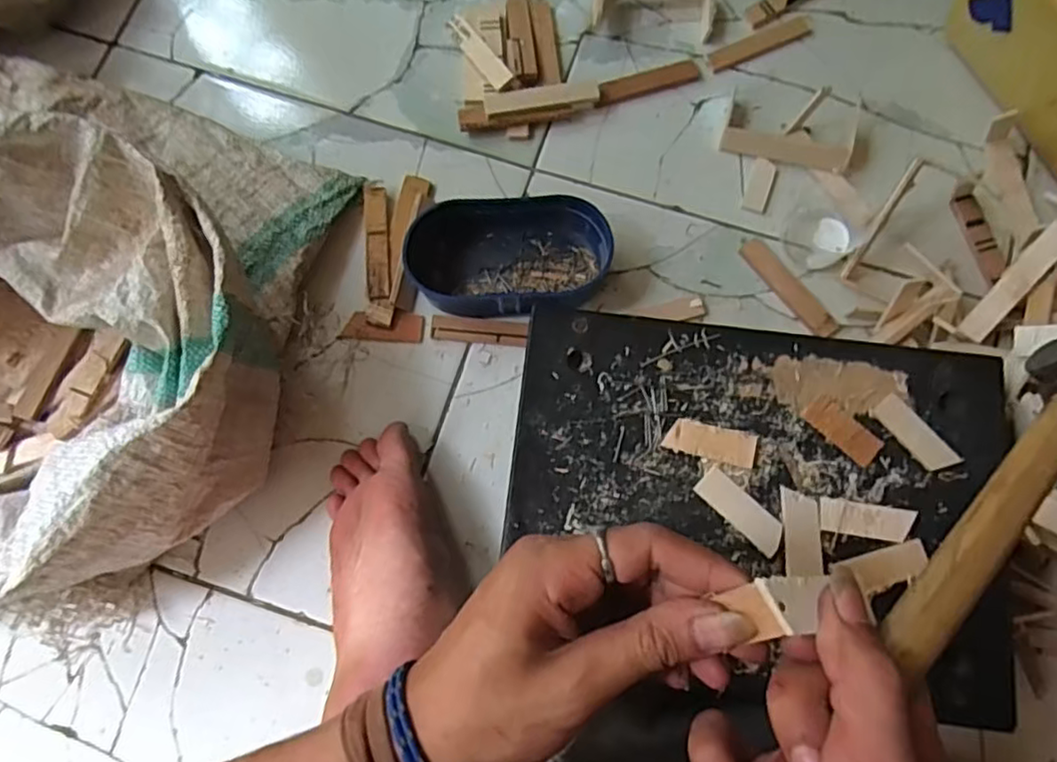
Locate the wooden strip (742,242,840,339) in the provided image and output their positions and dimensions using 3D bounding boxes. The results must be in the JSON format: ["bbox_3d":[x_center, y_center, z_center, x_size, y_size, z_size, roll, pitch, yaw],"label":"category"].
[{"bbox_3d":[0.209,-0.075,0.523,0.019,0.007,0.098,-35,80,-7],"label":"wooden strip"}]

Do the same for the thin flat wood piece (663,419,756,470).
[{"bbox_3d":[0.103,0.035,0.367,0.050,0.005,0.019,12,77,3],"label":"thin flat wood piece"}]

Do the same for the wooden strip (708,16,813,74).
[{"bbox_3d":[0.205,-0.299,0.574,0.097,0.004,0.021,-25,78,-6],"label":"wooden strip"}]

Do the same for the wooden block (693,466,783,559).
[{"bbox_3d":[0.118,0.072,0.360,0.053,0.004,0.019,43,81,9],"label":"wooden block"}]

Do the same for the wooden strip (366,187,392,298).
[{"bbox_3d":[-0.122,-0.115,0.533,0.019,0.007,0.100,-5,77,-1],"label":"wooden strip"}]

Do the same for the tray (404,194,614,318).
[{"bbox_3d":[-0.016,-0.101,0.515,0.158,0.039,0.106,-2,77,0],"label":"tray"}]

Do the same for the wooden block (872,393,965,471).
[{"bbox_3d":[0.219,0.030,0.367,0.016,0.006,0.050,-38,80,-8],"label":"wooden block"}]

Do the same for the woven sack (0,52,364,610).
[{"bbox_3d":[-0.389,-0.049,0.441,0.420,0.177,0.413,12,77,3],"label":"woven sack"}]

